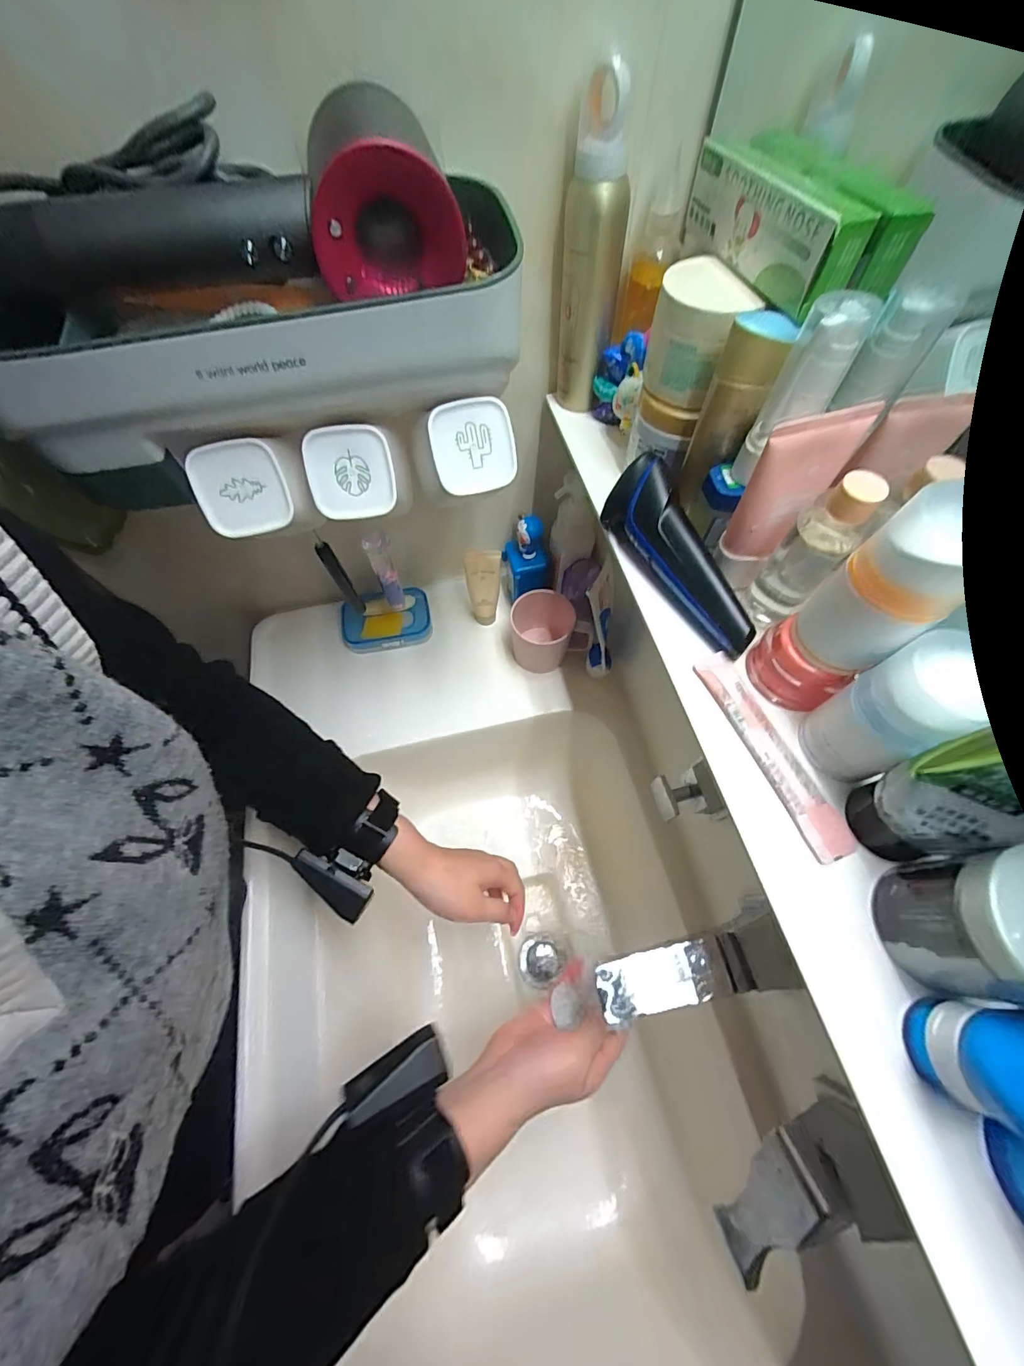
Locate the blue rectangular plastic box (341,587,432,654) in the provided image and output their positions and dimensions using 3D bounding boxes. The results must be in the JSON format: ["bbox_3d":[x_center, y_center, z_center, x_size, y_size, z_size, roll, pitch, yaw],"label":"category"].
[{"bbox_3d":[-0.166,-0.080,0.603,0.114,0.019,0.073,-13,82,-6],"label":"blue rectangular plastic box"}]

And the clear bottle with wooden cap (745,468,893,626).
[{"bbox_3d":[0.177,-0.073,0.279,0.031,0.113,0.025,38,70,18],"label":"clear bottle with wooden cap"}]

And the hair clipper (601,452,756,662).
[{"bbox_3d":[0.116,-0.088,0.311,0.030,0.051,0.144,-29,66,-13],"label":"hair clipper"}]

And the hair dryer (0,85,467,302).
[{"bbox_3d":[-0.170,-0.248,0.249,0.292,0.071,0.086,-8,63,-2],"label":"hair dryer"}]

